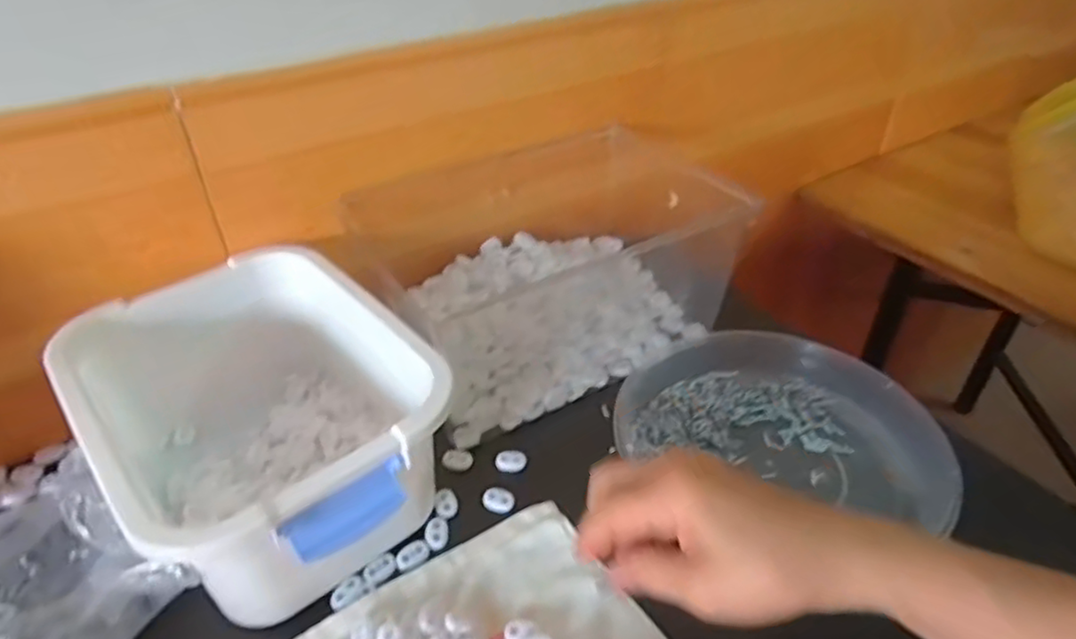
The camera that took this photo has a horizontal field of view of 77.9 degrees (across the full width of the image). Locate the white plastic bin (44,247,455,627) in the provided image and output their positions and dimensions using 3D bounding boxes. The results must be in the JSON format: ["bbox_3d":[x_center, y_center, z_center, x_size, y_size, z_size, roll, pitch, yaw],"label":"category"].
[{"bbox_3d":[-0.188,0.073,0.458,0.188,0.121,0.256,-31,47,-33],"label":"white plastic bin"}]

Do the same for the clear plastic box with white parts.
[{"bbox_3d":[0.022,-0.055,0.608,0.323,0.133,0.215,-23,43,-26],"label":"clear plastic box with white parts"}]

